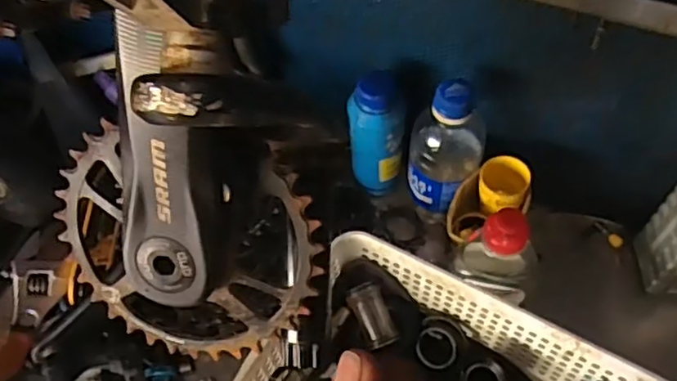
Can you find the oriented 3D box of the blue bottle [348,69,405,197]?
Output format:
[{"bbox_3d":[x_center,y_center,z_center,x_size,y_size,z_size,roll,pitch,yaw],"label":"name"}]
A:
[{"bbox_3d":[0.034,-0.043,0.576,0.046,0.147,0.039,3,57,4],"label":"blue bottle"}]

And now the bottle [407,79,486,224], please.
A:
[{"bbox_3d":[0.091,-0.028,0.547,0.061,0.159,0.057,11,58,9],"label":"bottle"}]

